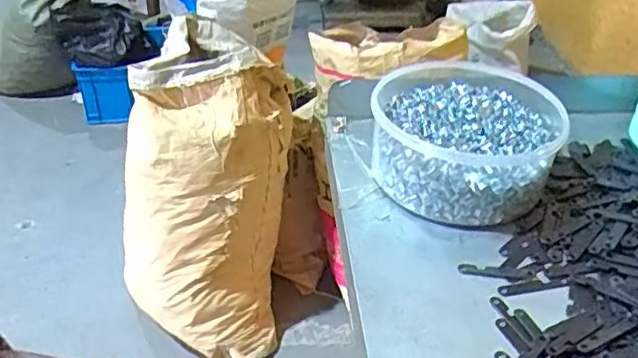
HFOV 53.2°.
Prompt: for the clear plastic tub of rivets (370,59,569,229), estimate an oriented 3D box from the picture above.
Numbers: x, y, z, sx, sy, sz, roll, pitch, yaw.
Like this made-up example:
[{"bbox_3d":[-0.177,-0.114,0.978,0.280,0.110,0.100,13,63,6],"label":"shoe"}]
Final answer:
[{"bbox_3d":[0.123,-0.036,0.529,0.144,0.062,0.169,17,39,22],"label":"clear plastic tub of rivets"}]

